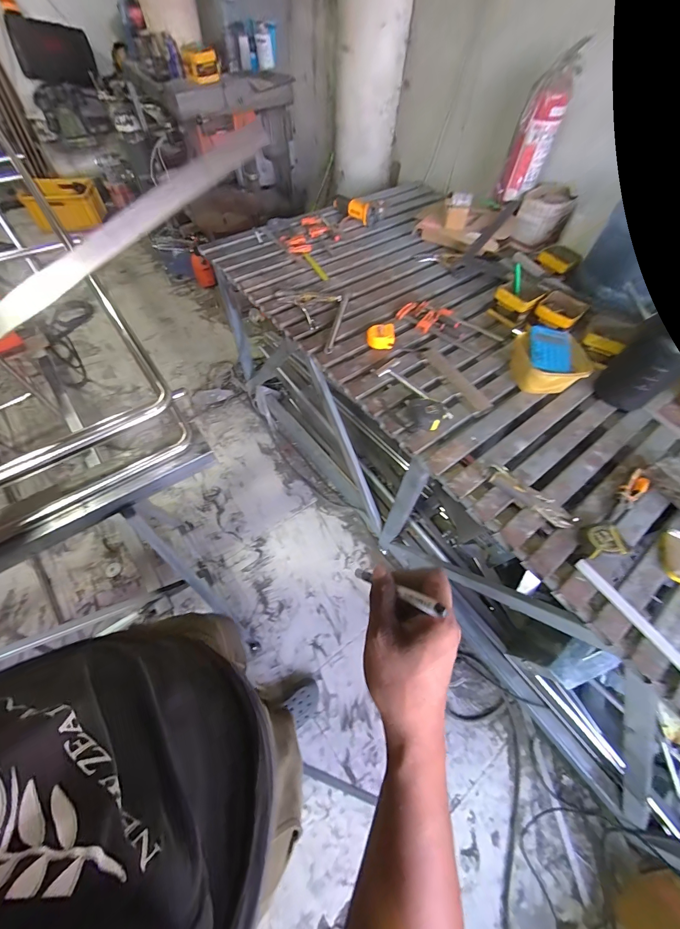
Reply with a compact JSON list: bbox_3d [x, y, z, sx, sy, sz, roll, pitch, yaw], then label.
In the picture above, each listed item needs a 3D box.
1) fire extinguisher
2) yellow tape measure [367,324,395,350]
[{"bbox_3d":[0.663,-1.122,1.147,0.126,0.360,0.105,20,60,10],"label":"fire extinguisher"},{"bbox_3d":[0.123,-0.390,1.036,0.084,0.047,0.070,3,58,-1],"label":"yellow tape measure"}]

